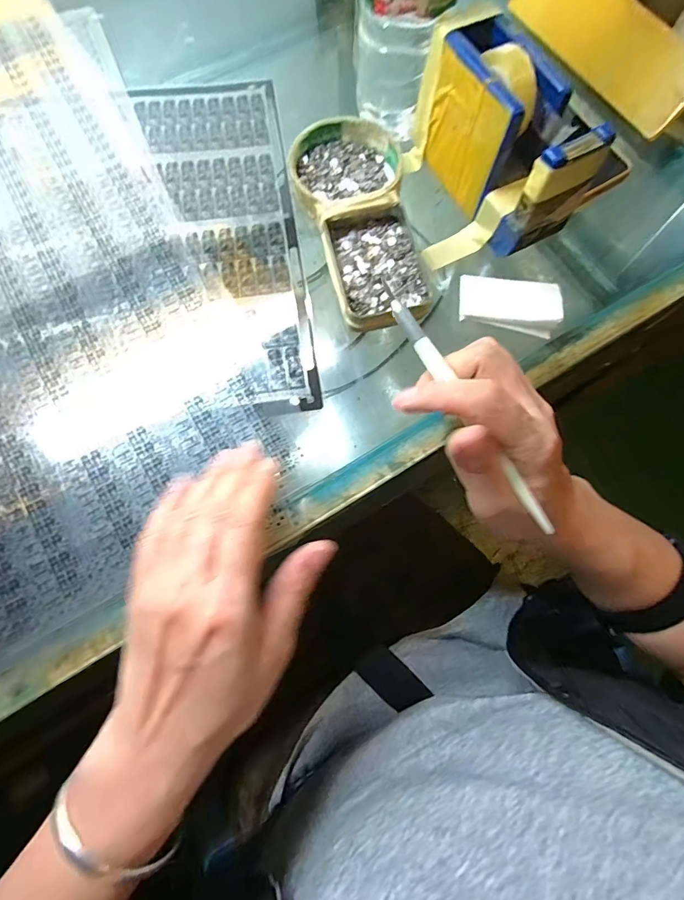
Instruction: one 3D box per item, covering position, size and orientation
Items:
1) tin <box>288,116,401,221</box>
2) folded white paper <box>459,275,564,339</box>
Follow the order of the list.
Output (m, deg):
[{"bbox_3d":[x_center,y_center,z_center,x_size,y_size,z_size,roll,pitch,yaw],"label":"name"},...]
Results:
[{"bbox_3d":[0.003,-0.209,0.316,0.080,0.017,0.084,0,74,-1],"label":"tin"},{"bbox_3d":[0.115,-0.102,0.291,0.066,0.020,0.043,6,74,1],"label":"folded white paper"}]

